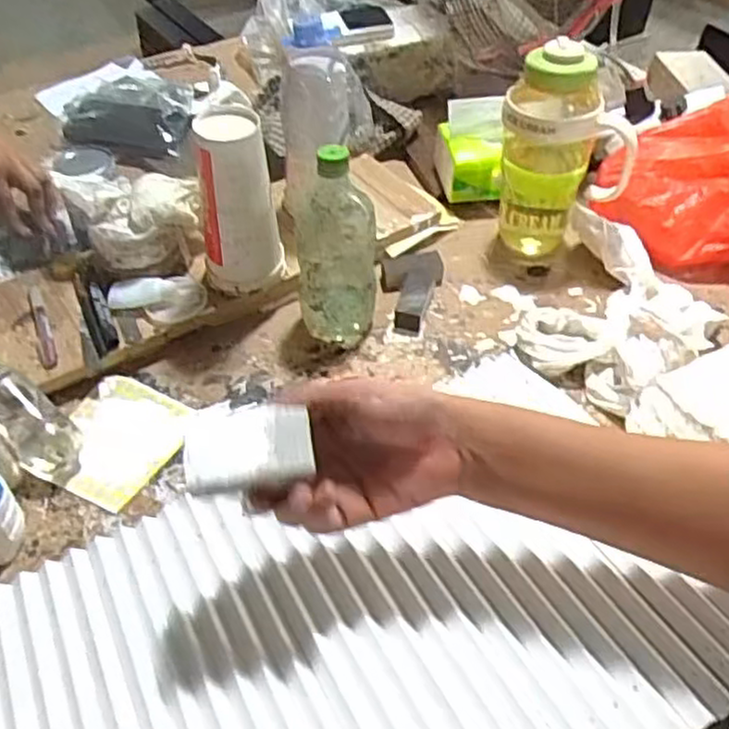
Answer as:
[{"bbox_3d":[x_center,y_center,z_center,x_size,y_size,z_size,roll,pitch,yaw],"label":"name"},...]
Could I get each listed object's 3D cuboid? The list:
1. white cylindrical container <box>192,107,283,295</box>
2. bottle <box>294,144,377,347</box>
[{"bbox_3d":[-0.129,-0.169,0.731,0.075,0.157,0.074,0,47,0],"label":"white cylindrical container"},{"bbox_3d":[-0.028,-0.112,0.728,0.078,0.193,0.069,-4,47,-4],"label":"bottle"}]

